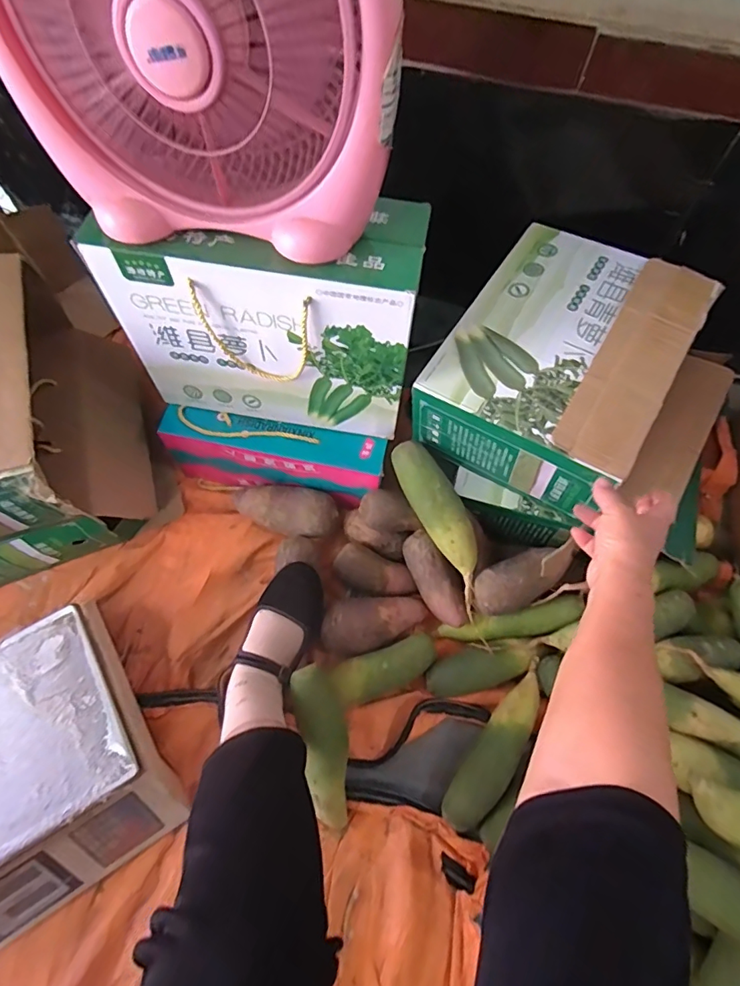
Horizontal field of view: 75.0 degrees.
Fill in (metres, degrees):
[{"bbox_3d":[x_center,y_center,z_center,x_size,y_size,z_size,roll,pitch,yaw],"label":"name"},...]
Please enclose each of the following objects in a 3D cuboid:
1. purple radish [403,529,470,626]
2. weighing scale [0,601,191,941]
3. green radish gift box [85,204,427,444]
[{"bbox_3d":[0.091,0.123,0.685,0.052,0.050,0.140,-31,70,-14],"label":"purple radish"},{"bbox_3d":[-0.446,0.353,0.575,0.347,0.091,0.290,-28,69,-13],"label":"weighing scale"},{"bbox_3d":[-0.123,-0.220,0.621,0.350,0.256,0.139,8,65,2],"label":"green radish gift box"}]

